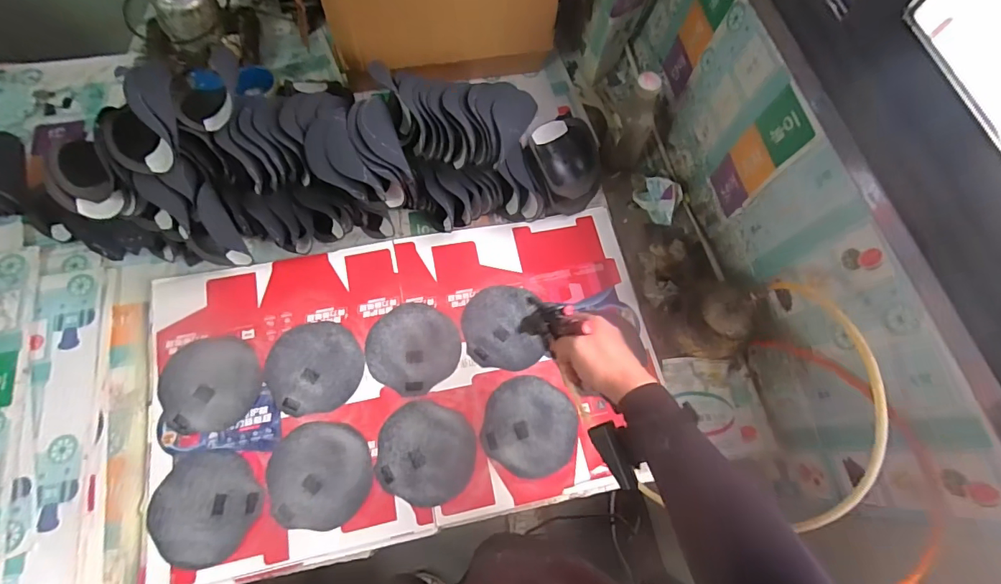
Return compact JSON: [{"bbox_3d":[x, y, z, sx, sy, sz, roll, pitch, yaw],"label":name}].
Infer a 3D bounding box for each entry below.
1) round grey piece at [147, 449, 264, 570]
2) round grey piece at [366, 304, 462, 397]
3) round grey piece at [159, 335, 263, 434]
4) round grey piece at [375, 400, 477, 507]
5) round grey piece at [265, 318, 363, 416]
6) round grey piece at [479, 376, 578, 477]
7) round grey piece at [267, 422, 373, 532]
[{"bbox_3d":[-0.415,0.299,0.651,0.136,0.009,0.144,1,67,-2],"label":"round grey piece"},{"bbox_3d":[-0.142,0.088,0.753,0.145,0.007,0.142,1,67,-2],"label":"round grey piece"},{"bbox_3d":[-0.446,0.140,0.715,0.144,0.010,0.143,1,67,-2],"label":"round grey piece"},{"bbox_3d":[-0.112,0.240,0.699,0.143,0.008,0.135,1,67,-2],"label":"round grey piece"},{"bbox_3d":[-0.294,0.115,0.736,0.141,0.009,0.150,1,67,-2],"label":"round grey piece"},{"bbox_3d":[0.046,0.206,0.715,0.139,0.006,0.142,1,67,-2],"label":"round grey piece"},{"bbox_3d":[-0.265,0.266,0.676,0.146,0.005,0.142,1,67,-2],"label":"round grey piece"}]

